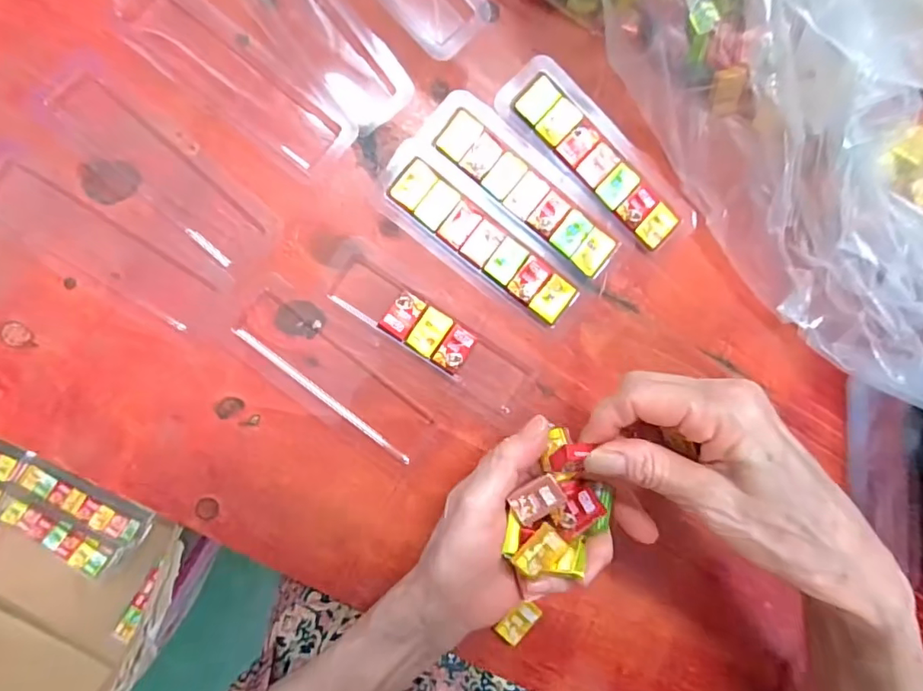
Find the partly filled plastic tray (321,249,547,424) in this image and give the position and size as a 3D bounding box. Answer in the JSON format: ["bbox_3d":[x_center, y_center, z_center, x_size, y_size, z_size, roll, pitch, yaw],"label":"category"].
[{"bbox_3d":[-0.014,-0.005,0.296,0.134,0.007,0.037,34,86,-6],"label":"partly filled plastic tray"}]

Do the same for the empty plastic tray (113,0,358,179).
[{"bbox_3d":[-0.126,-0.150,0.285,0.140,0.004,0.044,39,85,-5],"label":"empty plastic tray"}]

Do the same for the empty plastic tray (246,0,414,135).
[{"bbox_3d":[-0.086,-0.183,0.290,0.048,0.006,0.139,-41,94,-6],"label":"empty plastic tray"}]

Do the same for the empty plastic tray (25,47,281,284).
[{"bbox_3d":[-0.164,-0.096,0.279,0.143,0.004,0.045,41,85,-5],"label":"empty plastic tray"}]

